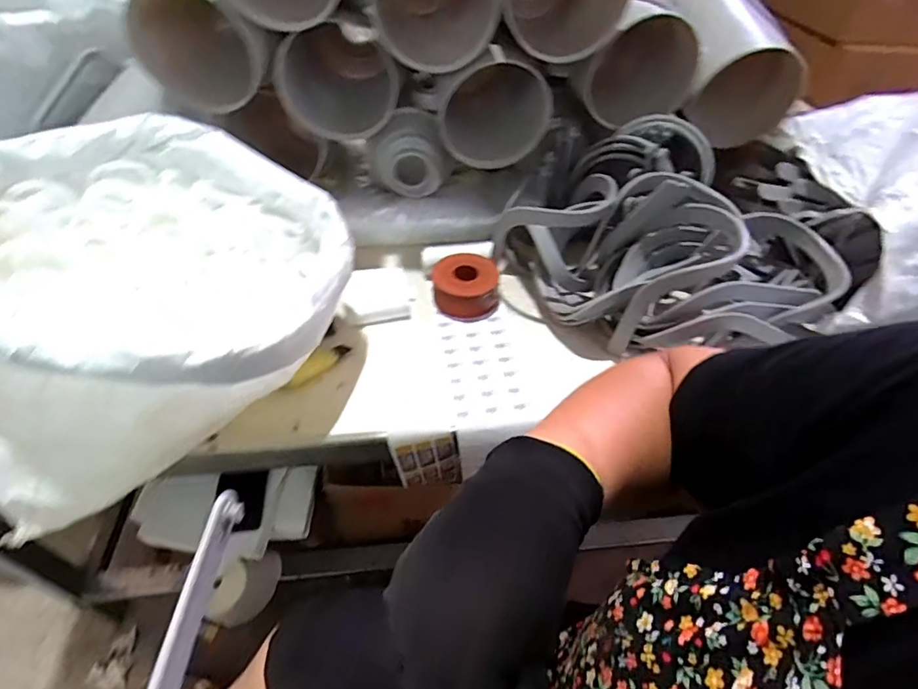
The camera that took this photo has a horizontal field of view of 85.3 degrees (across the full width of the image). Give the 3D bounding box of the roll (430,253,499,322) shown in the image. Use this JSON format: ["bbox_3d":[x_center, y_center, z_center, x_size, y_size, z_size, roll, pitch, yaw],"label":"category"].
[{"bbox_3d":[0.010,-0.088,0.747,0.093,0.049,0.102,1,47,-1],"label":"roll"}]

